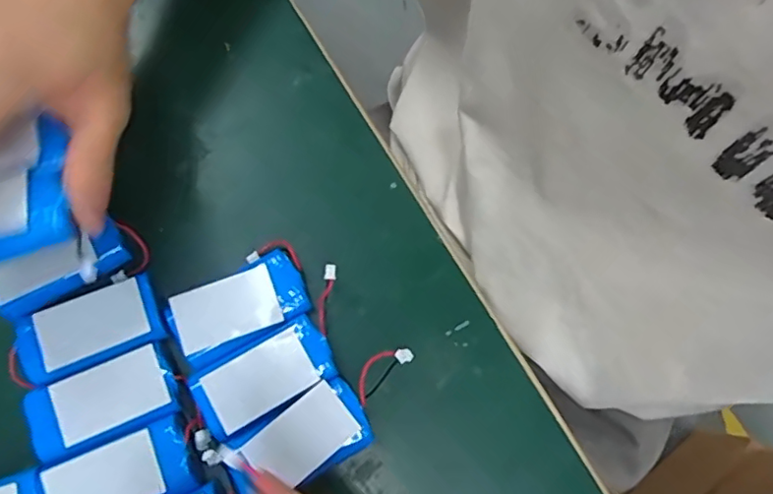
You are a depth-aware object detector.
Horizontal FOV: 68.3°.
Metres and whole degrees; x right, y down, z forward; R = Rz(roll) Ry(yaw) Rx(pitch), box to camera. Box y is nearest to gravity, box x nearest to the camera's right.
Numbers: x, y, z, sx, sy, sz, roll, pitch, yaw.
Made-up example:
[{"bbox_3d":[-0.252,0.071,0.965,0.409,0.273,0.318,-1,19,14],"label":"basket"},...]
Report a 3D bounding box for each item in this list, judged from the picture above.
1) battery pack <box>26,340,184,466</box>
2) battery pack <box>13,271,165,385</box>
[{"bbox_3d":[-0.137,0.074,0.272,0.068,0.004,0.035,-23,77,-7],"label":"battery pack"},{"bbox_3d":[-0.148,0.040,0.281,0.069,0.008,0.036,-23,77,-7],"label":"battery pack"}]

